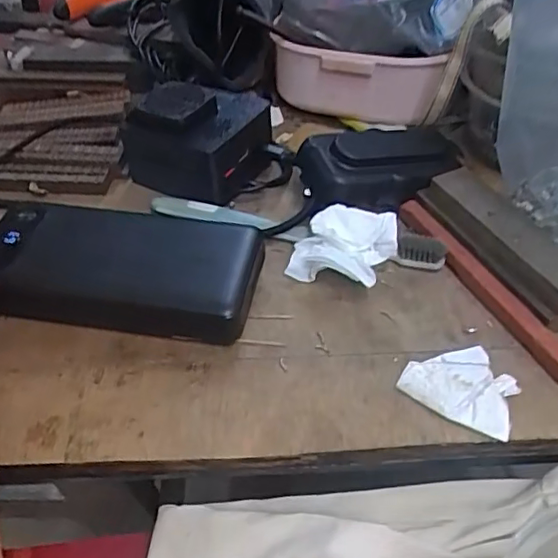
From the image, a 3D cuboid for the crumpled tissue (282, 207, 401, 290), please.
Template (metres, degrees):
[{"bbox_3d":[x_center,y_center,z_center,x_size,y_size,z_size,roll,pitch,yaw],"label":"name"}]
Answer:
[{"bbox_3d":[0.038,-0.018,0.342,0.051,0.026,0.047,20,49,20],"label":"crumpled tissue"}]

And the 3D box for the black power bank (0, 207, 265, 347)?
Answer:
[{"bbox_3d":[-0.086,-0.009,0.331,0.150,0.028,0.071,6,46,7],"label":"black power bank"}]

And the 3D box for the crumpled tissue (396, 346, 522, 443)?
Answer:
[{"bbox_3d":[0.087,0.051,0.287,0.052,0.013,0.041,18,48,18],"label":"crumpled tissue"}]

